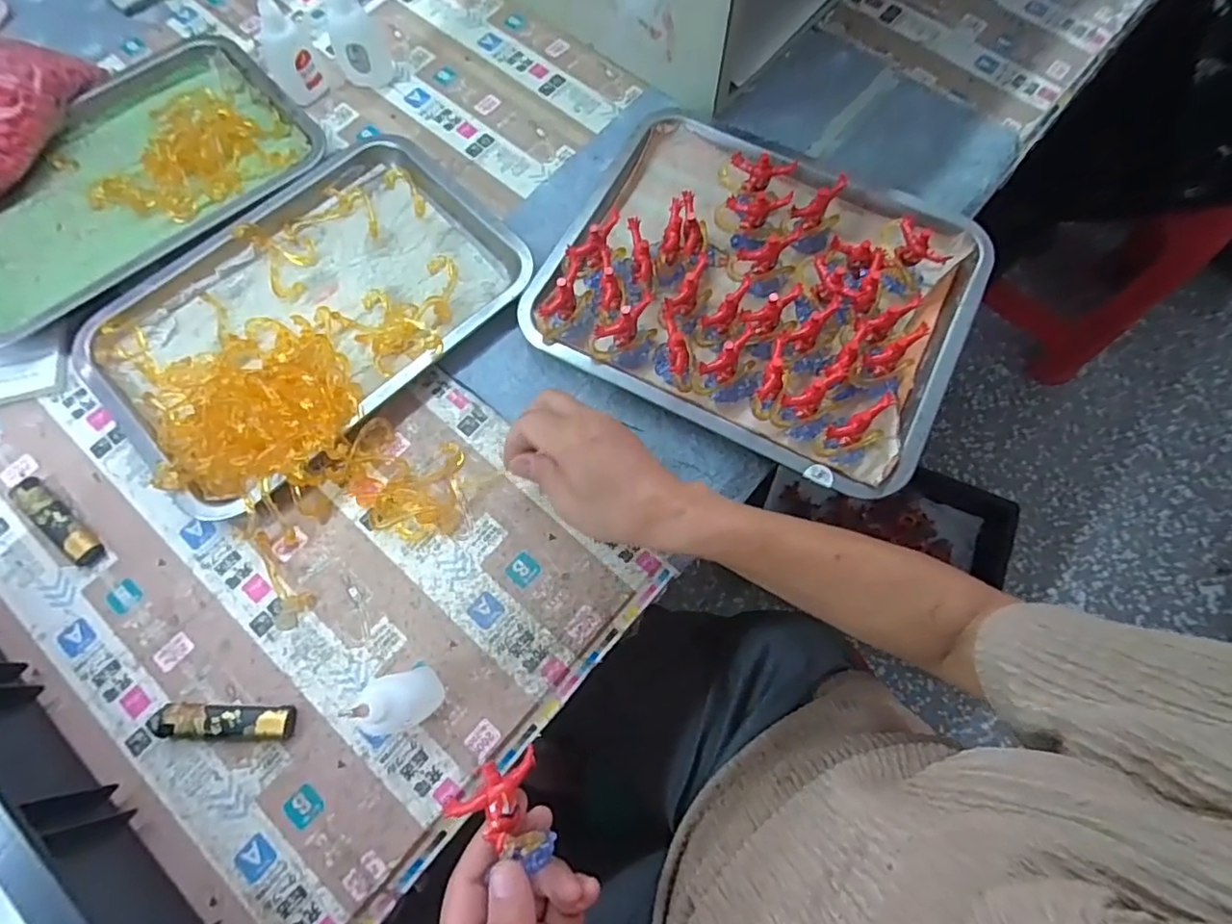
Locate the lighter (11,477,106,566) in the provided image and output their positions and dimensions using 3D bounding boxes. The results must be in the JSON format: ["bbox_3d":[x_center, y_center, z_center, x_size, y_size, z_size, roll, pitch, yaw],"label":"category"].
[{"bbox_3d":[-0.386,0.039,0.408,0.086,0.014,0.018,39,76,10],"label":"lighter"}]

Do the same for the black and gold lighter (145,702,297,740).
[{"bbox_3d":[-0.248,0.161,0.368,0.092,0.013,0.020,1,73,-1],"label":"black and gold lighter"}]

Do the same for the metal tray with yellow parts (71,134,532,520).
[{"bbox_3d":[-0.233,-0.121,0.445,0.216,0.041,0.296,43,76,11],"label":"metal tray with yellow parts"}]

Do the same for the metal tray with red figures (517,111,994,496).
[{"bbox_3d":[0.112,-0.140,0.454,0.303,0.048,0.257,28,74,7],"label":"metal tray with red figures"}]

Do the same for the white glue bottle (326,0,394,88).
[{"bbox_3d":[-0.227,-0.370,0.516,0.042,0.070,0.035,-19,74,-7],"label":"white glue bottle"}]

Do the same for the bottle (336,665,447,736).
[{"bbox_3d":[-0.123,0.135,0.335,0.028,0.095,0.030,0,73,-2],"label":"bottle"}]

